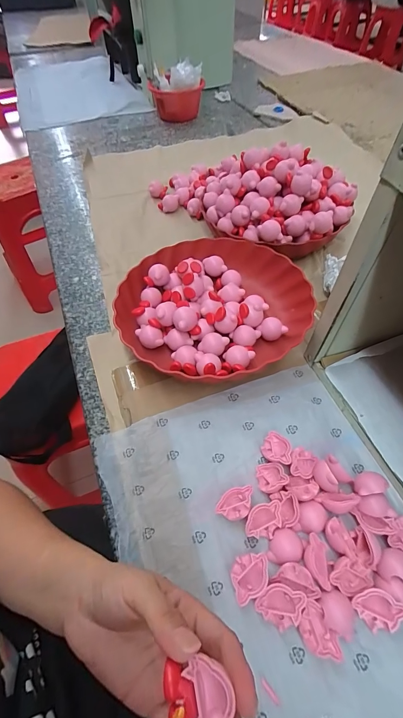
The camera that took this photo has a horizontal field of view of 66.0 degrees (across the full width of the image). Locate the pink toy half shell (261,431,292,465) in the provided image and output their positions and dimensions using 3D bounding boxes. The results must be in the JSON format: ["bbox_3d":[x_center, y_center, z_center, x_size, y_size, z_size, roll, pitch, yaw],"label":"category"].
[{"bbox_3d":[0.076,0.089,0.307,0.031,0.010,0.031,-12,41,11],"label":"pink toy half shell"}]

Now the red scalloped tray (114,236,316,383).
[{"bbox_3d":[0.015,-0.069,0.406,0.240,0.047,0.236,7,56,6],"label":"red scalloped tray"}]

